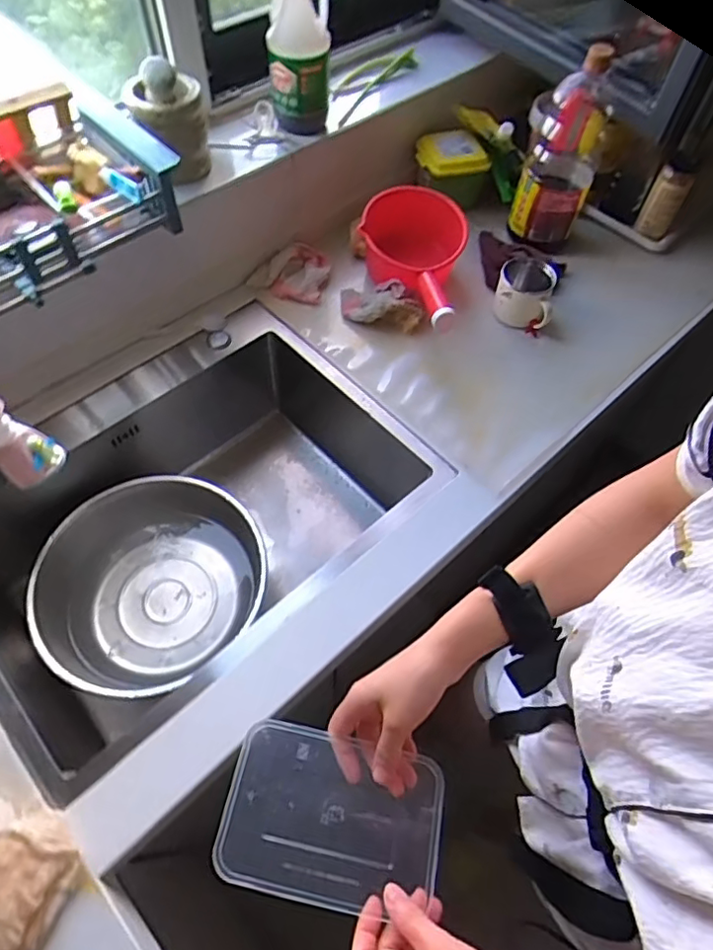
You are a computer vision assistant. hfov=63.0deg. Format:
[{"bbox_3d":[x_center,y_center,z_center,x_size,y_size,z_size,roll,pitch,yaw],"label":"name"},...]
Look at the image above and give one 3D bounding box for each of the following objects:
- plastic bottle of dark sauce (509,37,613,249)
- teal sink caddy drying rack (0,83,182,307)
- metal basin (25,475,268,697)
[{"bbox_3d":[0.346,-0.526,0.966,0.107,0.275,0.103,-17,61,-13],"label":"plastic bottle of dark sauce"},{"bbox_3d":[-0.428,-0.328,0.712,0.367,0.133,0.219,-39,67,-23],"label":"teal sink caddy drying rack"},{"bbox_3d":[-0.298,0.163,0.868,0.307,0.138,0.264,-33,65,-20],"label":"metal basin"}]

